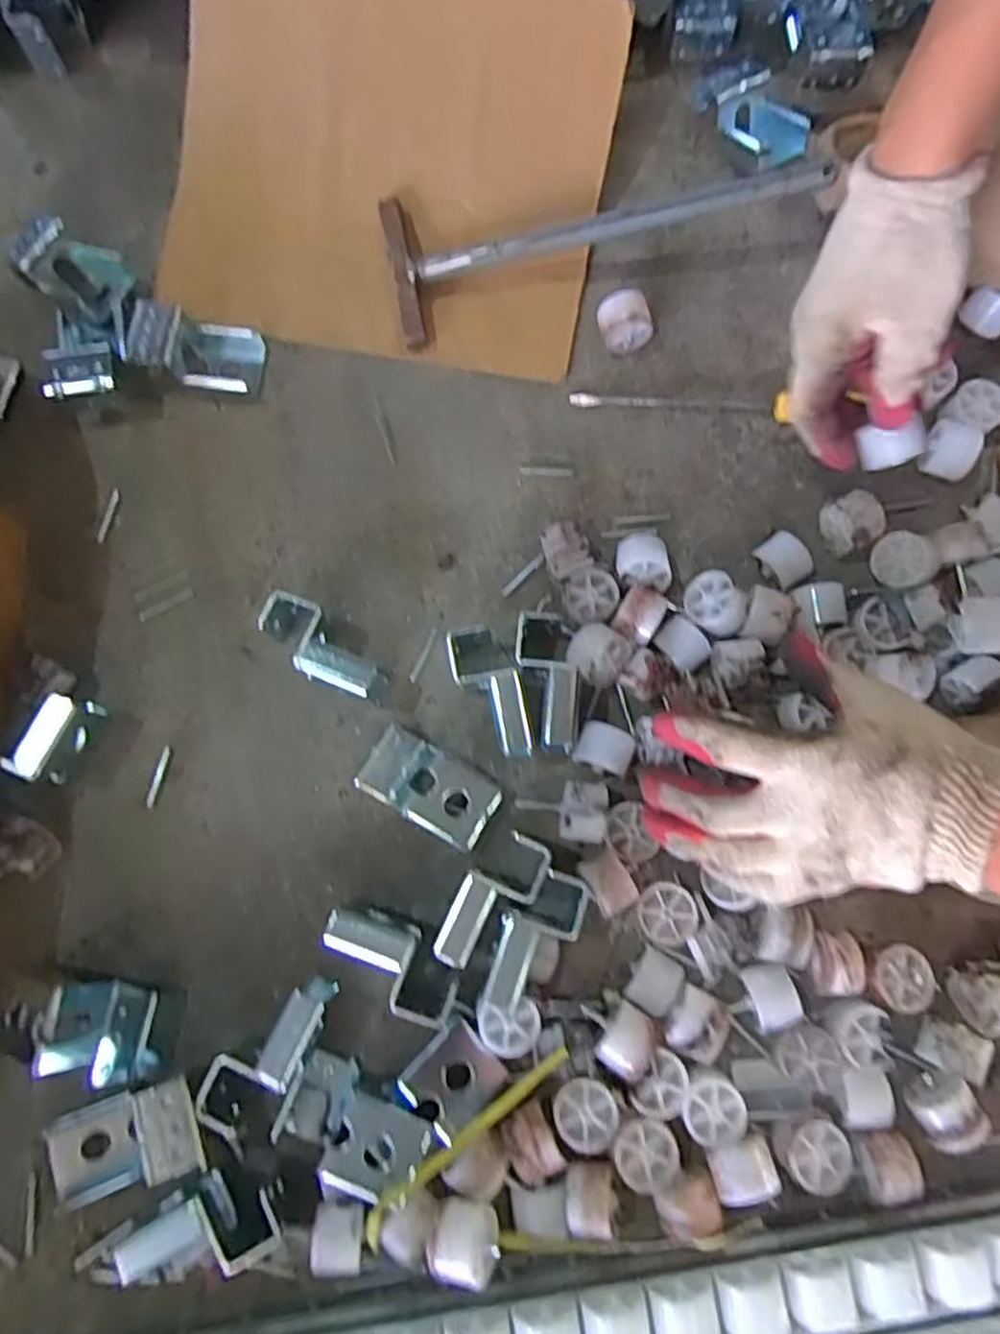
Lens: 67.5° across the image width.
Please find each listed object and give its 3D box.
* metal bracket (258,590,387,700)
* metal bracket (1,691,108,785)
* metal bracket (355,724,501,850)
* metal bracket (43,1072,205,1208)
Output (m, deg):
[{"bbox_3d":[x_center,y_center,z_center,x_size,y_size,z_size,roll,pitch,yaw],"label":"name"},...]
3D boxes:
[{"bbox_3d":[-0.110,-0.008,0.471,0.086,0.046,0.033,42,81,9],"label":"metal bracket"},{"bbox_3d":[-0.269,0.044,0.456,0.022,0.045,0.051,26,79,6],"label":"metal bracket"},{"bbox_3d":[-0.043,0.073,0.460,0.083,0.032,0.045,29,79,6],"label":"metal bracket"},{"bbox_3d":[-0.202,0.259,0.411,0.084,0.031,0.047,-17,78,-4],"label":"metal bracket"}]

